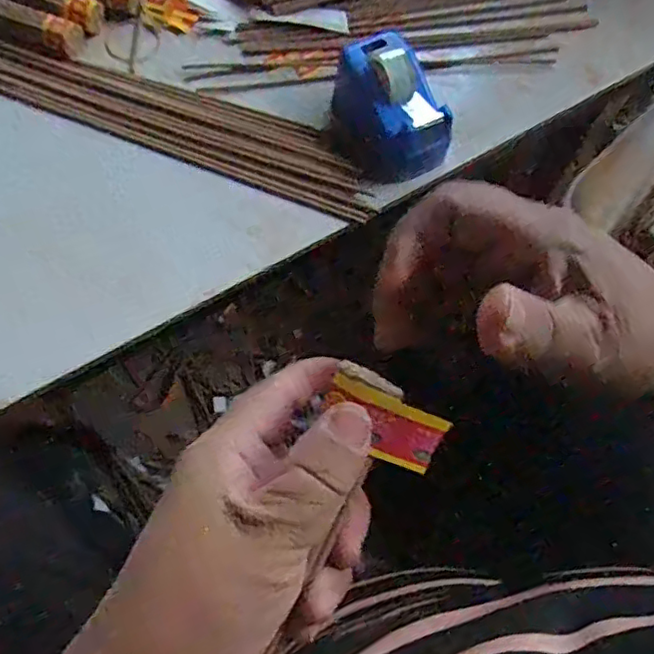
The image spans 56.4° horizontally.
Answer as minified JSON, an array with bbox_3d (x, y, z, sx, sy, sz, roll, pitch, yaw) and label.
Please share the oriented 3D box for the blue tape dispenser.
[{"bbox_3d":[0.046,-0.166,0.459,0.070,0.052,0.106,-21,71,-13],"label":"blue tape dispenser"}]

